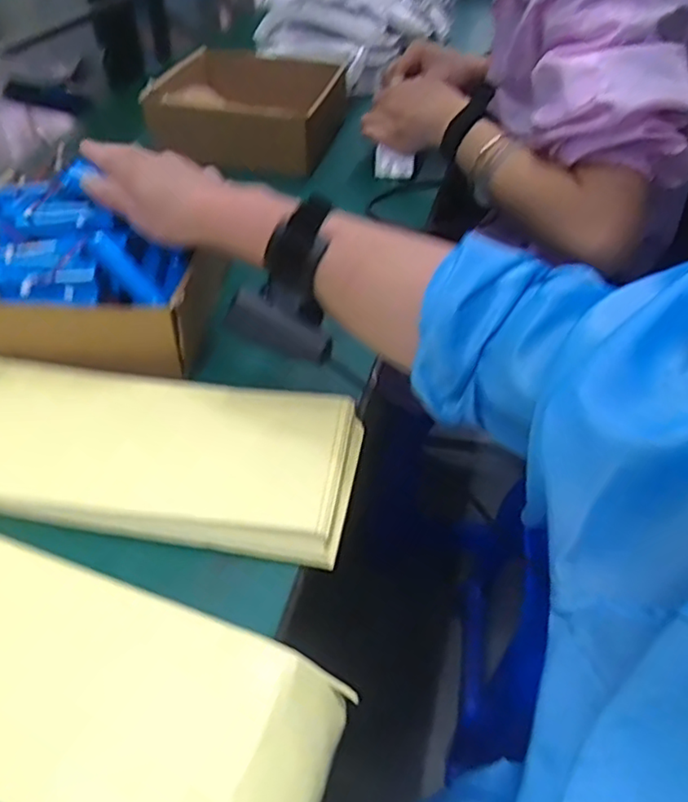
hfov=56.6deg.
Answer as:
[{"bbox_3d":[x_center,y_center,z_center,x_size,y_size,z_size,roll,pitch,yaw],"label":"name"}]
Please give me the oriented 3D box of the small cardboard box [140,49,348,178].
[{"bbox_3d":[-0.119,-0.356,0.788,0.206,0.075,0.192,12,45,11],"label":"small cardboard box"}]

